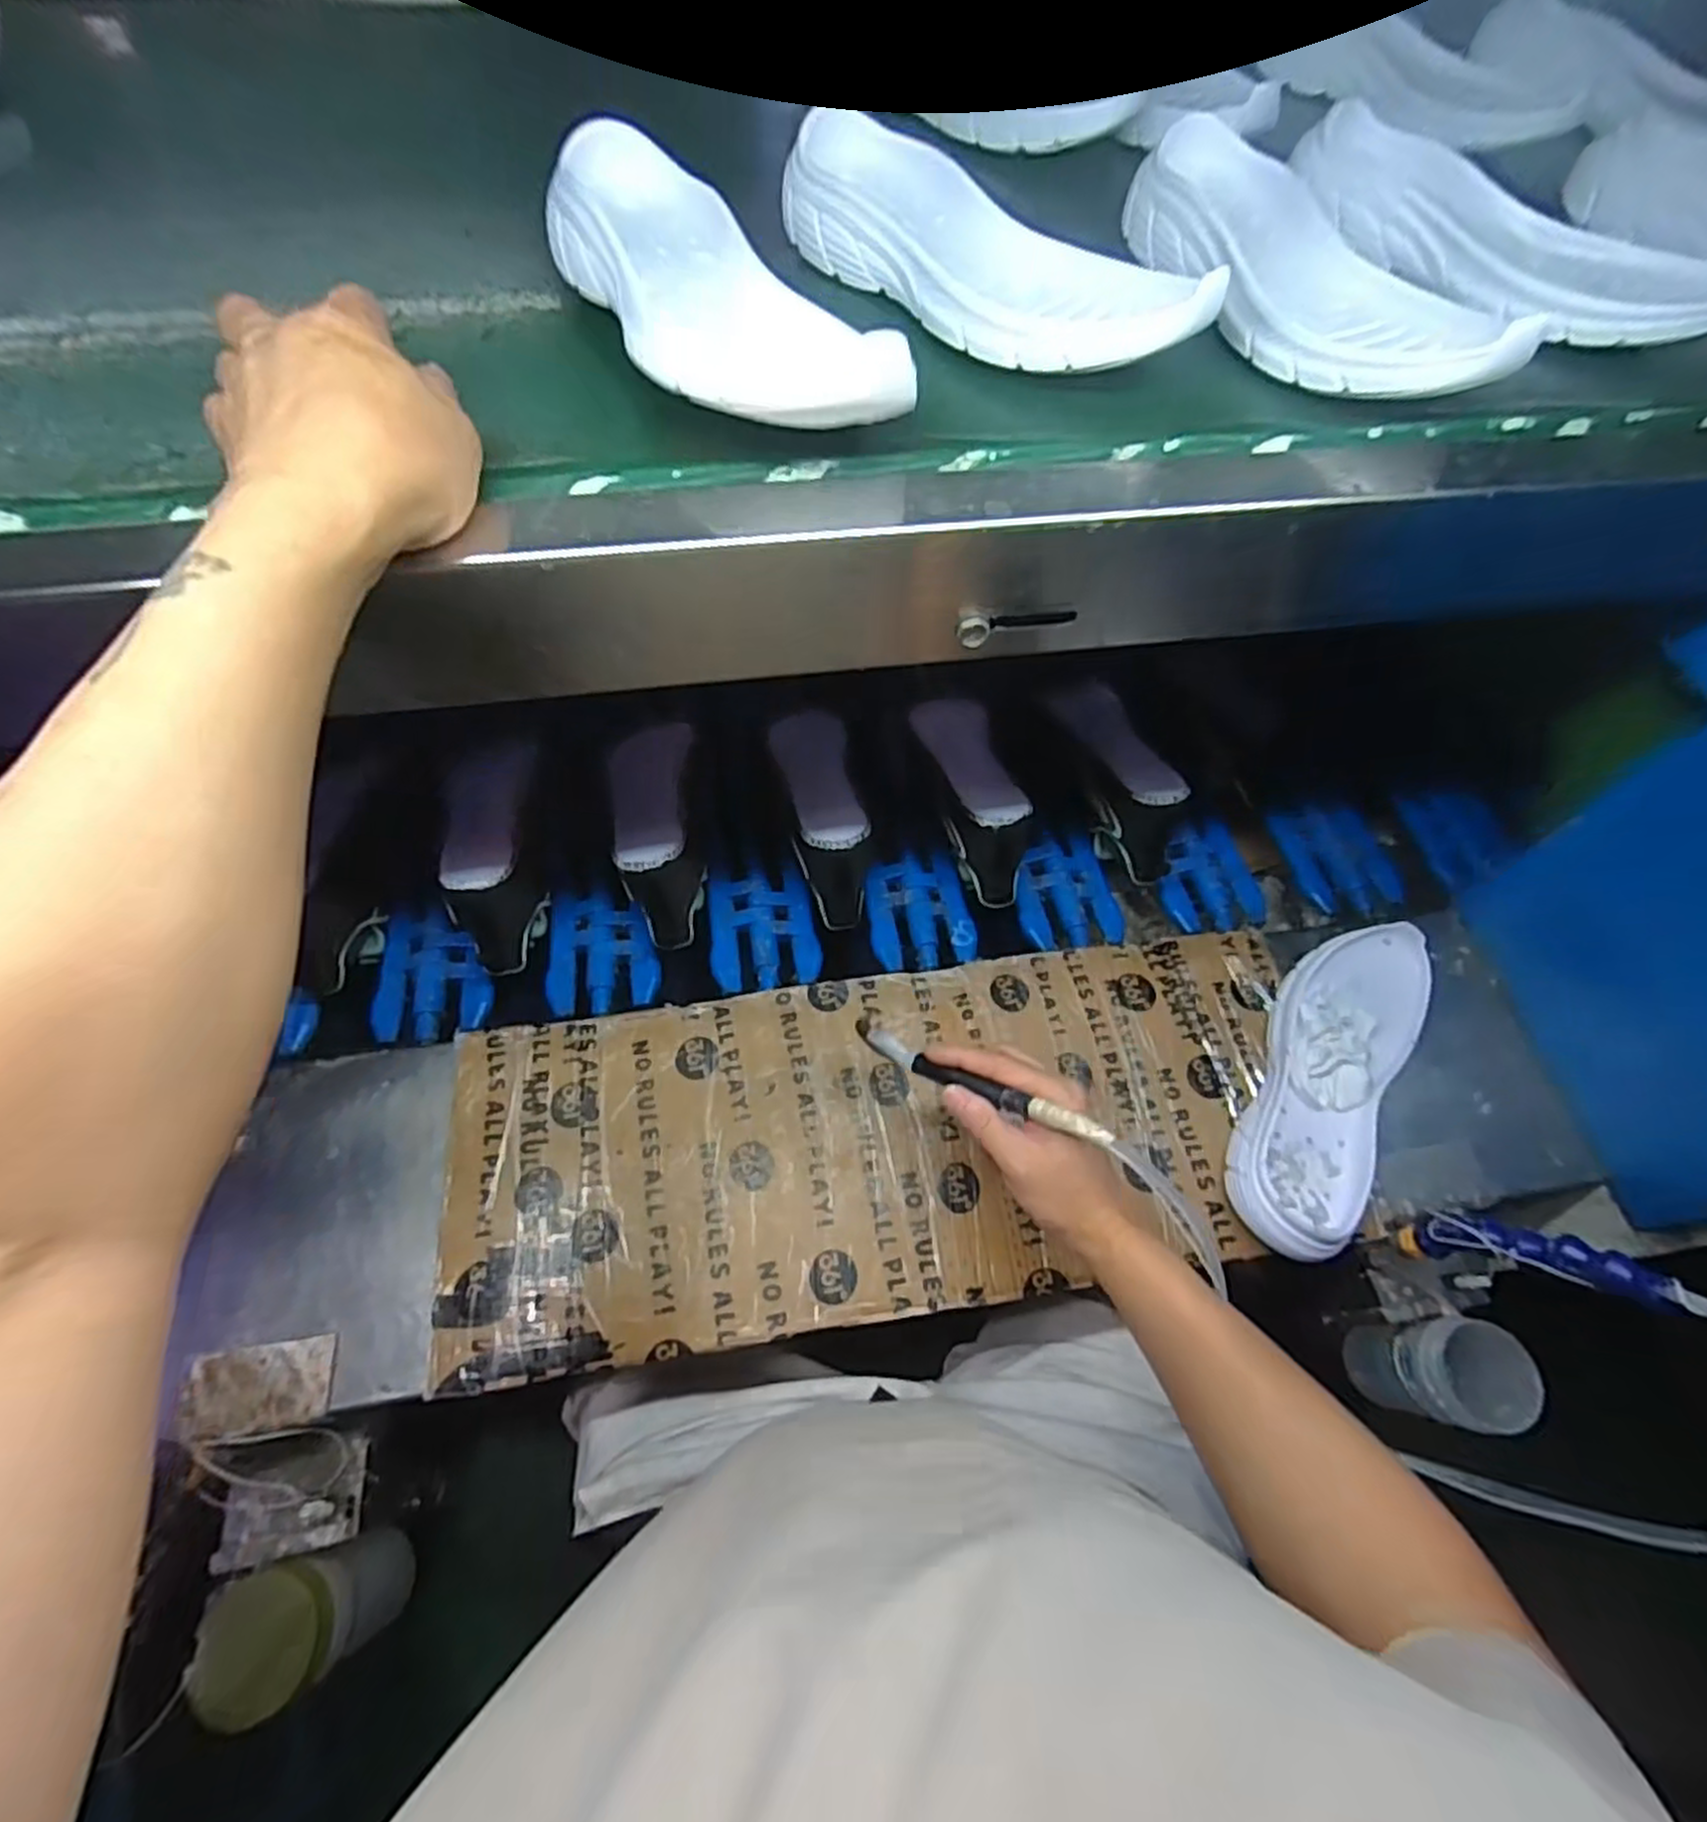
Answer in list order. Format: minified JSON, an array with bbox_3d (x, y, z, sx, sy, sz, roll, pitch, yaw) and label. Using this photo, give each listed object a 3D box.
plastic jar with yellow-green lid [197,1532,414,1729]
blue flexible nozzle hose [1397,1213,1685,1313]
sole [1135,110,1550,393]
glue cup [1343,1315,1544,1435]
[{"bbox_3d":[-0.359,0.468,0.528,0.072,0.123,0.071,3,62,-6],"label":"plastic jar with yellow-green lid"},{"bbox_3d":[0.440,0.226,0.524,0.025,0.159,0.034,-42,97,-21],"label":"blue flexible nozzle hose"},{"bbox_3d":[0.241,-0.345,0.416,0.099,0.041,0.250,-17,66,-15],"label":"sole"},{"bbox_3d":[0.479,0.378,0.649,0.075,0.124,0.074,1,63,-3],"label":"glue cup"}]

